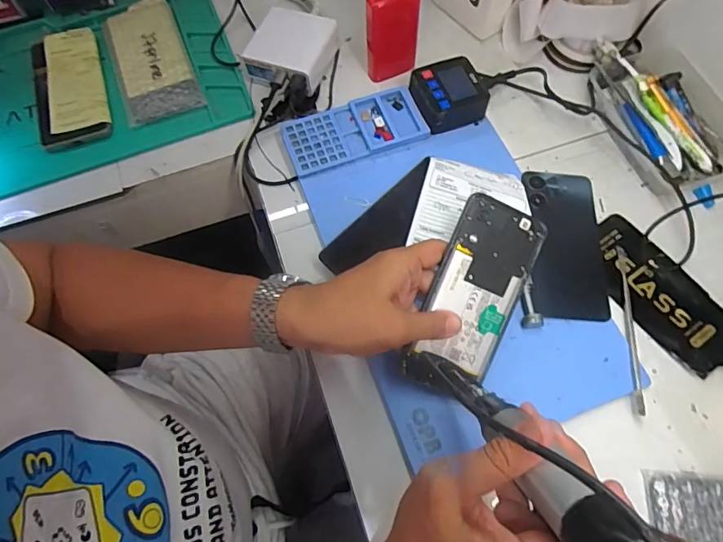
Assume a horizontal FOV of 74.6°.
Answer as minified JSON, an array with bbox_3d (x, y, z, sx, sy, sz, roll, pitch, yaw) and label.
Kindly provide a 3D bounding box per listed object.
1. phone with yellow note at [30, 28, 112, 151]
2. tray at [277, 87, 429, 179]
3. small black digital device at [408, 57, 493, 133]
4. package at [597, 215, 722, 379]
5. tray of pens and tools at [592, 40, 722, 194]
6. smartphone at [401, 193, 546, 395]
[{"bbox_3d":[-0.347,-0.217,0.562,0.082,0.015,0.168,-19,67,-7],"label":"phone with yellow note"},{"bbox_3d":[-0.008,-0.155,0.516,0.148,0.008,0.070,-19,67,-6],"label":"tray"},{"bbox_3d":[0.095,-0.194,0.520,0.075,0.029,0.071,-16,67,-5],"label":"small black digital device"},{"bbox_3d":[0.280,0.020,0.451,0.071,0.010,0.158,-35,70,-13],"label":"package"},{"bbox_3d":[0.310,-0.168,0.507,0.088,0.037,0.178,-15,67,-5],"label":"tray of pens and tools"},{"bbox_3d":[0.095,0.024,0.398,0.079,0.012,0.163,23,89,-12],"label":"smartphone"}]

